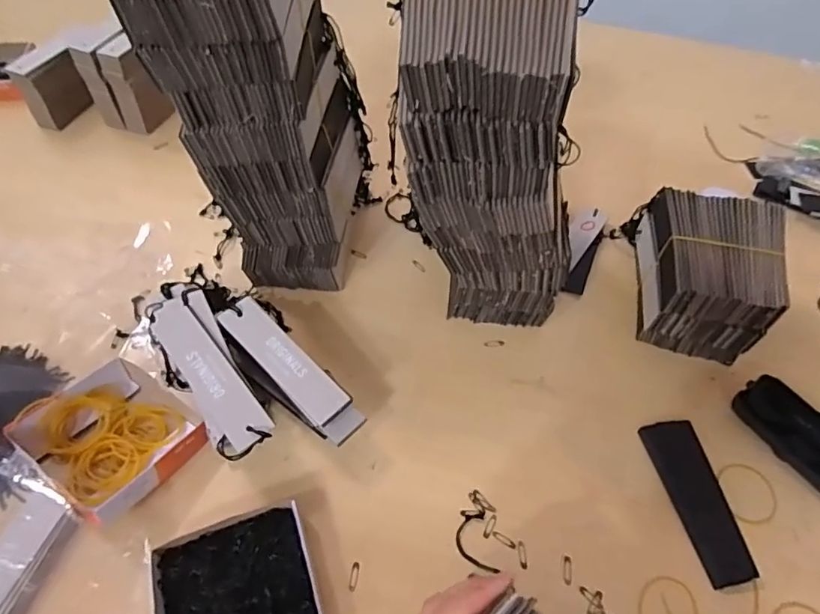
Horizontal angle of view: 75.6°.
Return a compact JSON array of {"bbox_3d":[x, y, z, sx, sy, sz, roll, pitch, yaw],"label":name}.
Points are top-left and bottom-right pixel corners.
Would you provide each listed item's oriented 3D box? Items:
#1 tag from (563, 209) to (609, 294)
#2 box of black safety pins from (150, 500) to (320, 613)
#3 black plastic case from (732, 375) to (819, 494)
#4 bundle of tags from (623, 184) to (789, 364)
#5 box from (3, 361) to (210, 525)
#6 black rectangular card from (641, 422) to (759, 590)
[{"bbox_3d":[0.193,-0.068,0.591,0.035,0.007,0.127,27,59,3],"label":"tag"},{"bbox_3d":[-0.121,0.202,0.373,0.103,0.024,0.098,-16,55,-13],"label":"box of black safety pins"},{"bbox_3d":[0.332,0.112,0.449,0.054,0.025,0.110,-30,59,-22],"label":"black plastic case"},{"bbox_3d":[0.272,-0.030,0.501,0.105,0.108,0.133,14,53,8],"label":"bundle of tags"},{"bbox_3d":[-0.236,0.101,0.426,0.116,0.035,0.111,32,58,21],"label":"box"},{"bbox_3d":[0.232,0.154,0.428,0.043,0.008,0.126,-5,53,-6],"label":"black rectangular card"}]

